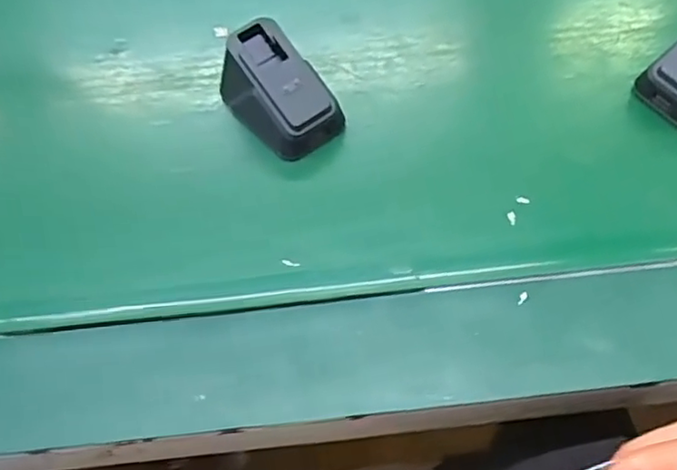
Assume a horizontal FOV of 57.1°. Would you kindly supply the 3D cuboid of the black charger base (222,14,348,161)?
[{"bbox_3d":[-0.031,-0.075,0.322,0.043,0.038,0.061,-36,65,-15],"label":"black charger base"}]

